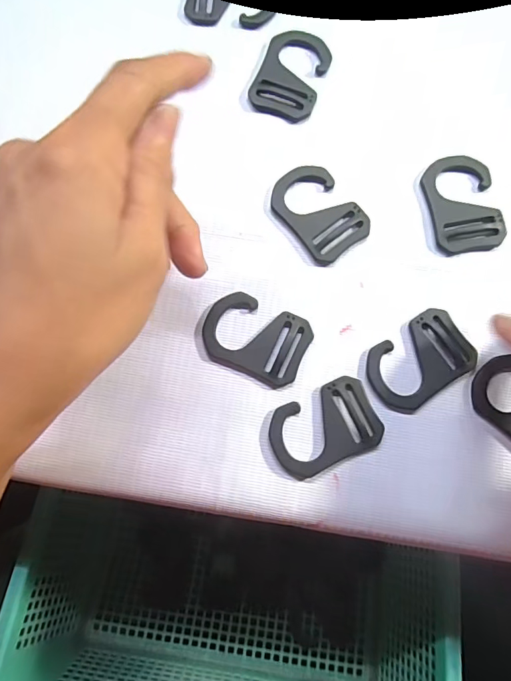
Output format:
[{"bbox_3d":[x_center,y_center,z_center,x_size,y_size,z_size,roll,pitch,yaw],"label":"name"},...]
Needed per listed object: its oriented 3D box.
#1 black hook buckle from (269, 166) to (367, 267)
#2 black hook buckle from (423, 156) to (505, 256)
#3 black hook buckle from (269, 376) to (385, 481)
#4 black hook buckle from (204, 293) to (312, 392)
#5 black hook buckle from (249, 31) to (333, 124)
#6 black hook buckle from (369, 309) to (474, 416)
[{"bbox_3d":[0.031,-0.065,0.224,0.035,0.004,0.050,-36,82,-4],"label":"black hook buckle"},{"bbox_3d":[0.103,-0.068,0.223,0.034,0.004,0.049,-10,81,0],"label":"black hook buckle"},{"bbox_3d":[0.031,0.041,0.205,0.049,0.004,0.034,-25,81,-3],"label":"black hook buckle"},{"bbox_3d":[0.000,-0.001,0.213,0.050,0.004,0.035,24,83,5],"label":"black hook buckle"},{"bbox_3d":[0.019,-0.142,0.237,0.034,0.004,0.050,21,82,4],"label":"black hook buckle"},{"bbox_3d":[0.077,0.010,0.210,0.049,0.004,0.034,-33,82,-4],"label":"black hook buckle"}]

